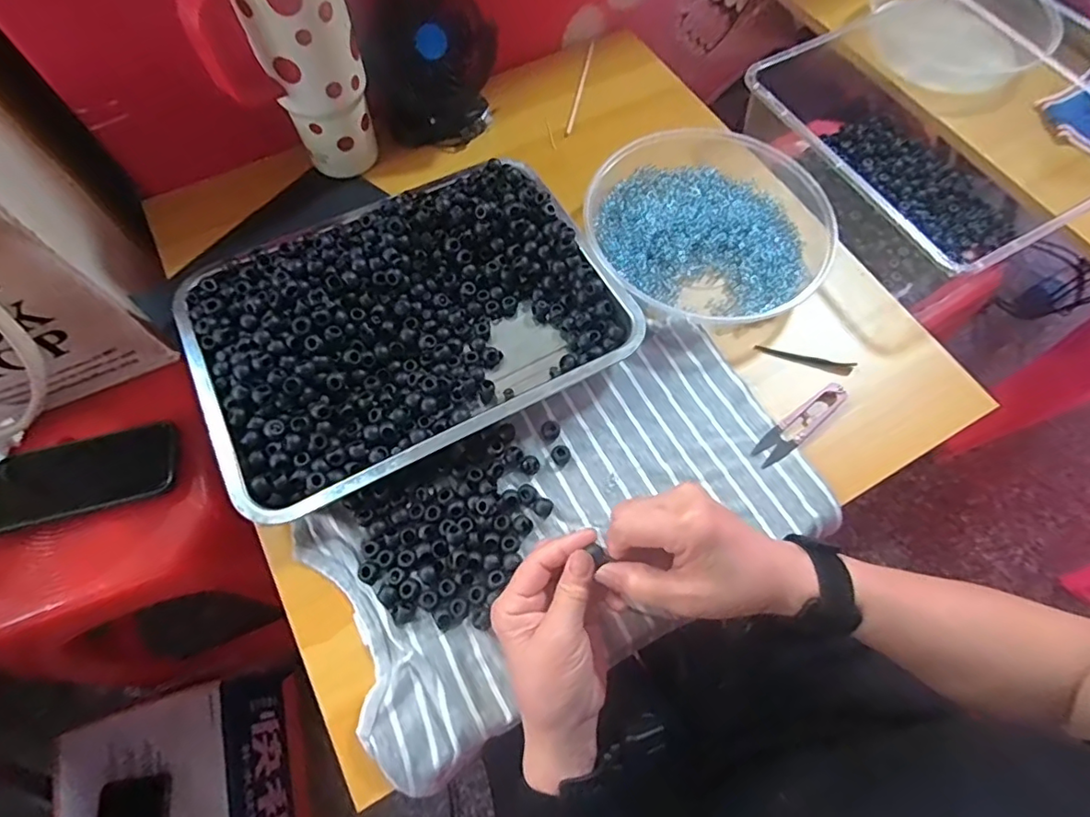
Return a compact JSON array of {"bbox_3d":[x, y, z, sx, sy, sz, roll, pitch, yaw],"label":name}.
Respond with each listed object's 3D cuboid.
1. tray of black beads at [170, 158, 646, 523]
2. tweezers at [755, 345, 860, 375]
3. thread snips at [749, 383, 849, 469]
[{"bbox_3d":[-0.116,-0.076,0.471,0.340,0.054,0.241,-26,70,-11],"label":"tray of black beads"},{"bbox_3d":[0.236,-0.044,0.496,0.087,0.006,0.016,14,67,5],"label":"tweezers"},{"bbox_3d":[0.219,0.012,0.464,0.104,0.007,0.024,-35,71,-14],"label":"thread snips"}]

